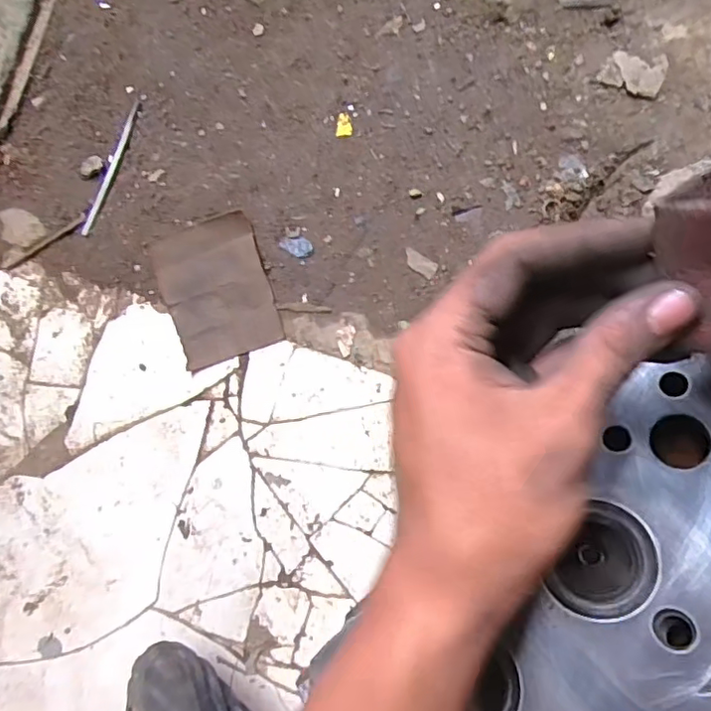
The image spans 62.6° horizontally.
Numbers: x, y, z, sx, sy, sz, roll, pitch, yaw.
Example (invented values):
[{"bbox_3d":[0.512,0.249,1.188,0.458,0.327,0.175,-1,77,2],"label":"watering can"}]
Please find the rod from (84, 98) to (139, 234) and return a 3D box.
[{"bbox_3d":[-0.182,-0.139,0.433,0.007,0.010,0.105,18,88,8],"label":"rod"}]

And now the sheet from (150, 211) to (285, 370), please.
[{"bbox_3d":[-0.098,-0.047,0.417,0.074,0.004,0.098,-19,85,4],"label":"sheet"}]

